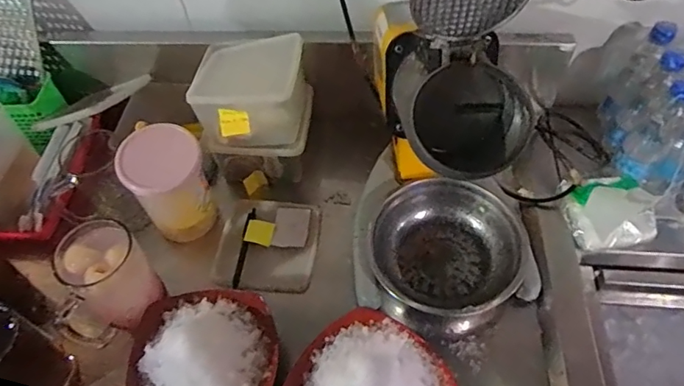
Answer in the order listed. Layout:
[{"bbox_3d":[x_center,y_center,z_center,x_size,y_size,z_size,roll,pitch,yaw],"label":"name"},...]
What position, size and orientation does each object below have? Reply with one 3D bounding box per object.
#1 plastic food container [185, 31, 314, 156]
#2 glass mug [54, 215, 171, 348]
[{"bbox_3d":[-0.123,-0.134,0.710,0.148,0.104,0.140,-2,54,3],"label":"plastic food container"},{"bbox_3d":[-0.281,0.115,0.609,0.119,0.143,0.089,-37,60,-20],"label":"glass mug"}]

